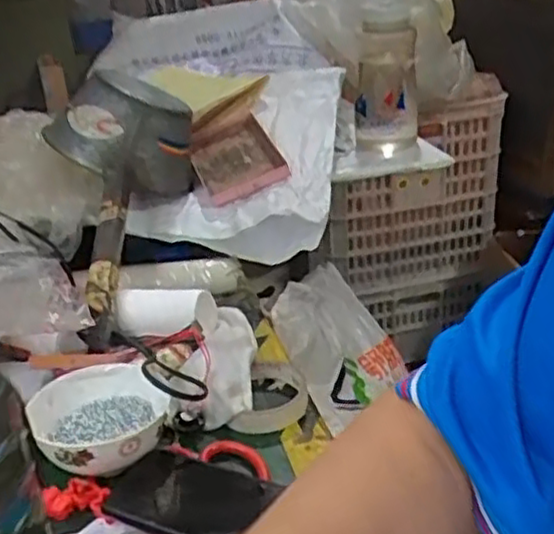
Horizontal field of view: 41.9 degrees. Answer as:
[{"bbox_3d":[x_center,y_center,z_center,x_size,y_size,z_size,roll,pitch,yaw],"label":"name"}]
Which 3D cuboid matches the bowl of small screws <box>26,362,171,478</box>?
[{"bbox_3d":[-0.140,0.127,0.586,0.111,0.047,0.112,-14,26,-20],"label":"bowl of small screws"}]

